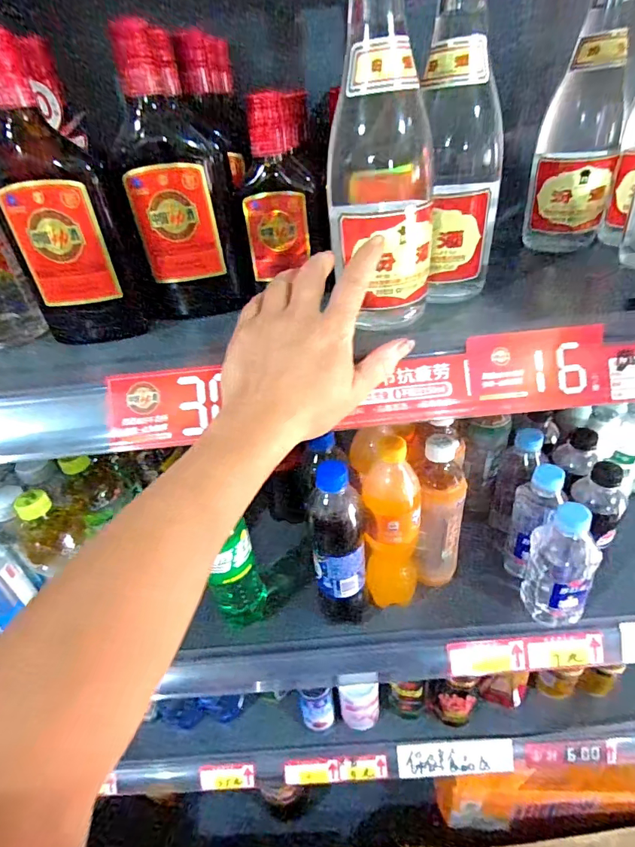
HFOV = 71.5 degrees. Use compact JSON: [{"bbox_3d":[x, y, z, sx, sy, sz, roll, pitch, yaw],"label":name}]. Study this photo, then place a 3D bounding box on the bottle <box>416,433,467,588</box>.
[{"bbox_3d":[0.145,0.114,0.521,0.050,0.207,0.052,7,38,19],"label":"bottle"}]

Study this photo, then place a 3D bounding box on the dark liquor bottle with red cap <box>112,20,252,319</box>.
[{"bbox_3d":[-0.114,-0.188,0.370,0.085,0.207,0.071,-8,35,-2],"label":"dark liquor bottle with red cap"}]

